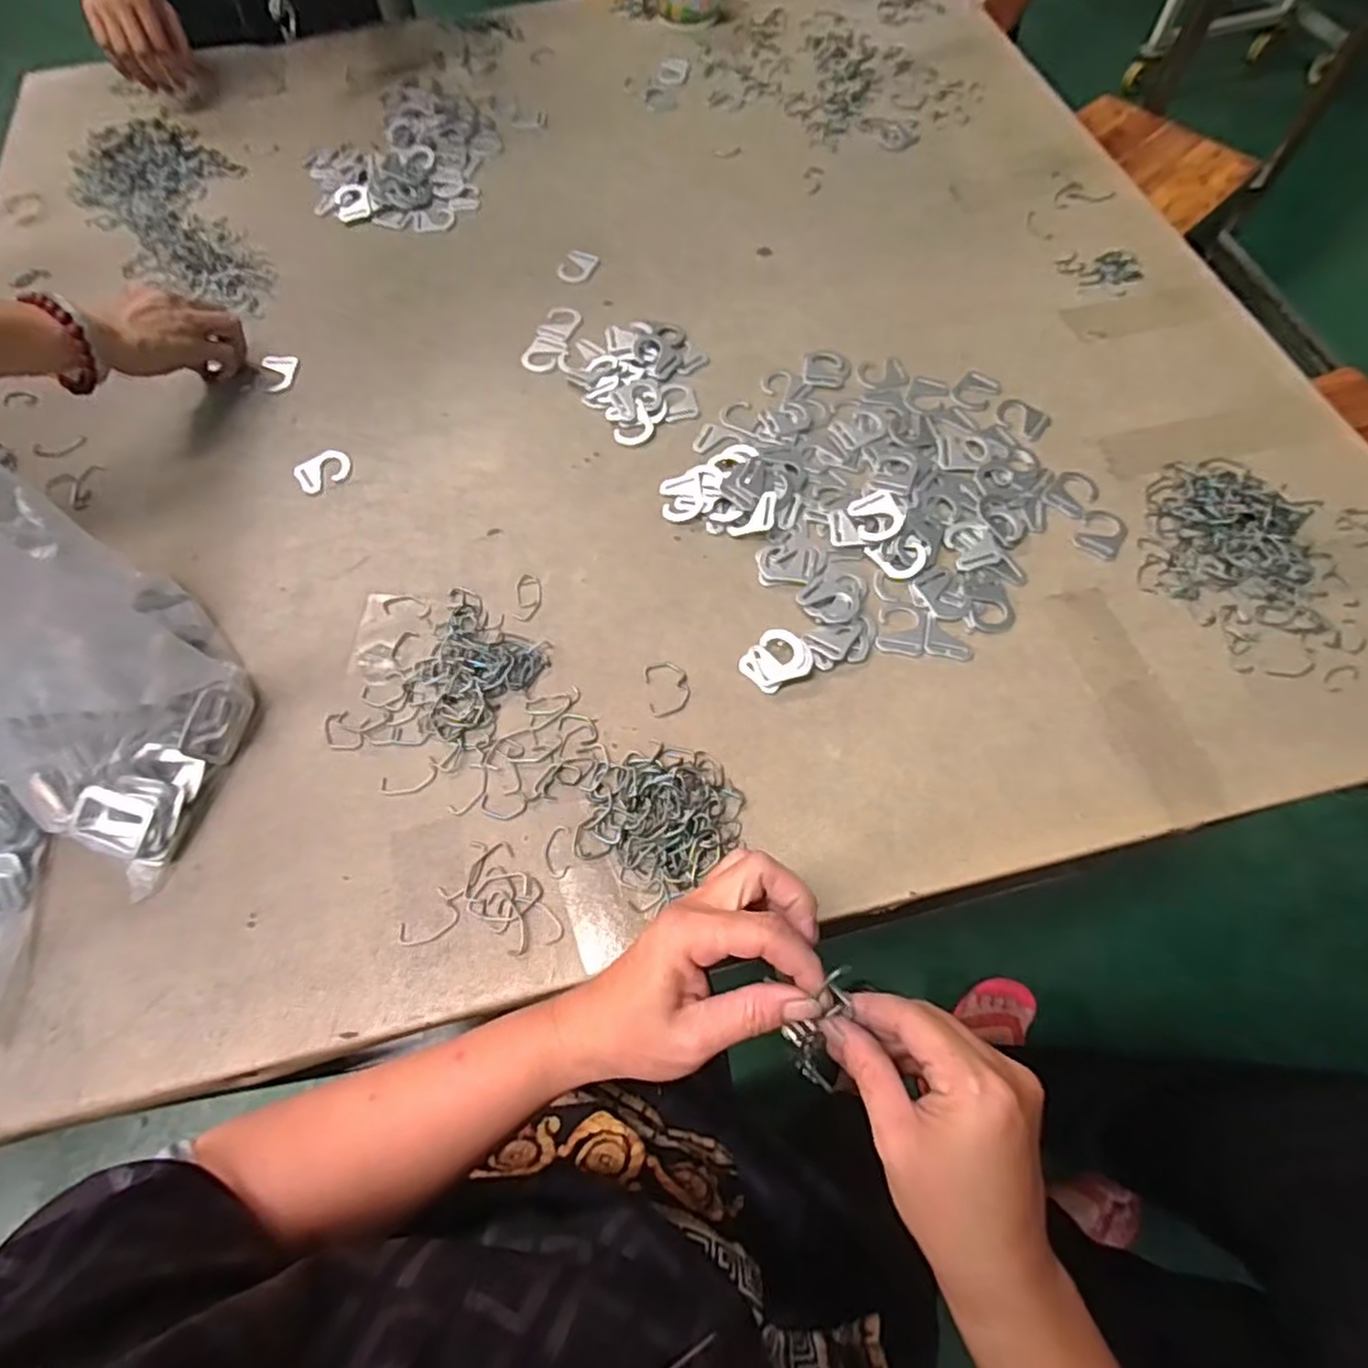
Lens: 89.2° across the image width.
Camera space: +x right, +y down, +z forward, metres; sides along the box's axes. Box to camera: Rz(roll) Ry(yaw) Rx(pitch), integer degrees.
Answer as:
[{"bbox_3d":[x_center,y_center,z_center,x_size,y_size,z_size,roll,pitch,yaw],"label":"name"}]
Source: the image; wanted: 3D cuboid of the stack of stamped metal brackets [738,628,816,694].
[{"bbox_3d":[0.068,-0.017,0.503,0.048,0.012,0.041,-36,68,-14],"label":"stack of stamped metal brackets"}]

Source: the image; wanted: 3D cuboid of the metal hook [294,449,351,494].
[{"bbox_3d":[-0.309,-0.184,0.593,0.044,0.005,0.038,-33,67,-13],"label":"metal hook"}]

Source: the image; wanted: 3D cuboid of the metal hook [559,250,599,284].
[{"bbox_3d":[-0.108,-0.422,0.700,0.032,0.004,0.045,19,66,11],"label":"metal hook"}]

